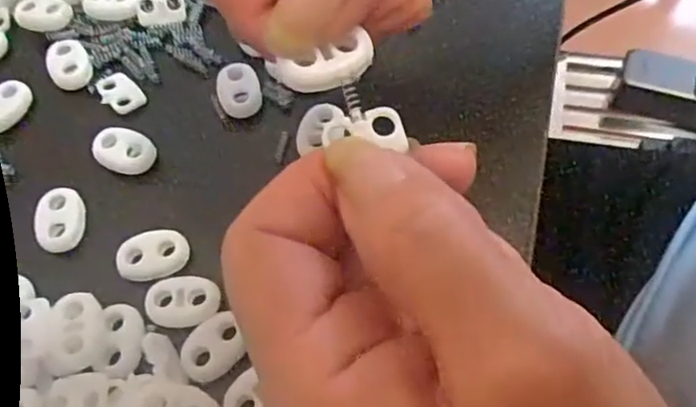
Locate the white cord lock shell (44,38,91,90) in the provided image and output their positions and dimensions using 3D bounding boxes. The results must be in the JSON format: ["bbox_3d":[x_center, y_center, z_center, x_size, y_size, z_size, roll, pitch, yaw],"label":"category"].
[{"bbox_3d":[-0.107,-0.054,0.245,0.015,0.004,0.023,-23,64,-8],"label":"white cord lock shell"}]

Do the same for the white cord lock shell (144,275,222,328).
[{"bbox_3d":[-0.050,0.029,0.194,0.022,0.004,0.015,-1,63,4],"label":"white cord lock shell"}]

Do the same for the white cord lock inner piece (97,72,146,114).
[{"bbox_3d":[-0.085,-0.042,0.238,0.013,0.004,0.019,-37,66,-14],"label":"white cord lock inner piece"}]

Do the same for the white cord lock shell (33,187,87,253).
[{"bbox_3d":[-0.095,0.005,0.213,0.015,0.005,0.022,-14,63,-3],"label":"white cord lock shell"}]

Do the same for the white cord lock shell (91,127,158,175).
[{"bbox_3d":[-0.079,-0.018,0.225,0.021,0.006,0.016,17,65,12],"label":"white cord lock shell"}]

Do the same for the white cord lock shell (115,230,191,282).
[{"bbox_3d":[-0.062,0.016,0.203,0.022,0.004,0.016,-6,63,1],"label":"white cord lock shell"}]

